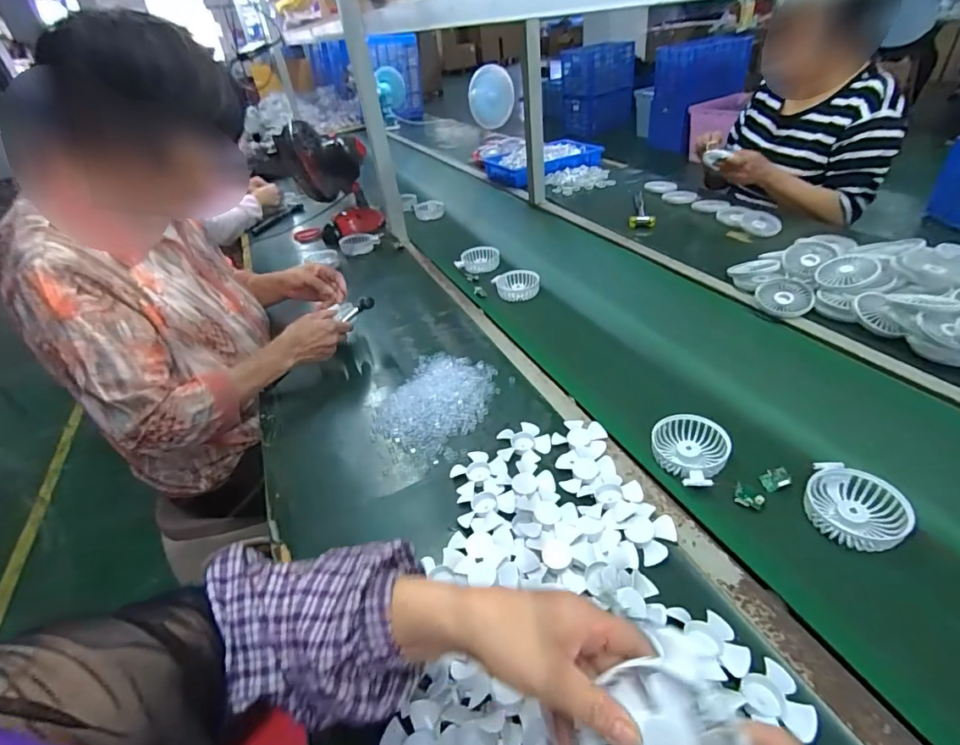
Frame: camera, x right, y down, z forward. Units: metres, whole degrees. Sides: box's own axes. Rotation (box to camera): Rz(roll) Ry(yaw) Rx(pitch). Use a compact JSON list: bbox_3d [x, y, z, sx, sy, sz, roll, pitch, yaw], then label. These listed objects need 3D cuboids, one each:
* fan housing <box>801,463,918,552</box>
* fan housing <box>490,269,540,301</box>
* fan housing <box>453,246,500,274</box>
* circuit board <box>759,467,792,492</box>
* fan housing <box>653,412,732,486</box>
[{"bbox_3d":[0.398,0.143,0.502,0.086,0.029,0.086,-5,37,4],"label":"fan housing"},{"bbox_3d":[0.078,-0.186,0.996,0.091,0.029,0.092,-11,37,-4],"label":"fan housing"},{"bbox_3d":[0.000,-0.267,1.120,0.085,0.032,0.096,7,39,18],"label":"fan housing"},{"bbox_3d":[0.342,0.123,0.548,0.032,0.007,0.024,-26,43,11],"label":"circuit board"},{"bbox_3d":[0.257,0.098,0.586,0.086,0.029,0.106,15,42,27],"label":"fan housing"}]

